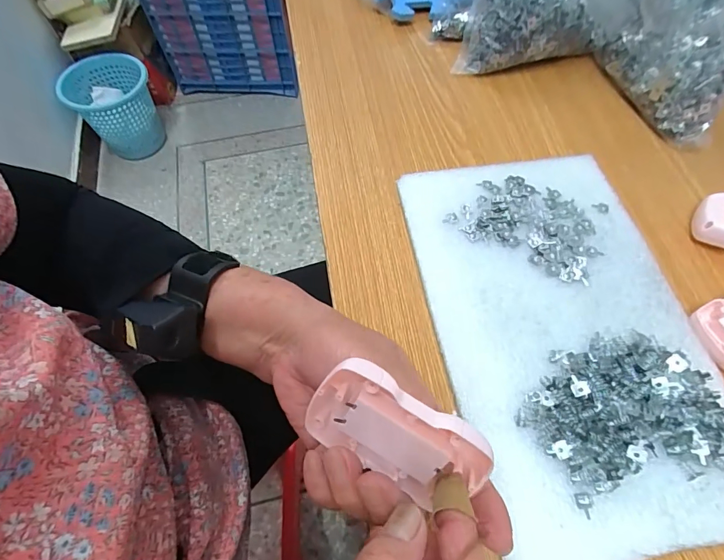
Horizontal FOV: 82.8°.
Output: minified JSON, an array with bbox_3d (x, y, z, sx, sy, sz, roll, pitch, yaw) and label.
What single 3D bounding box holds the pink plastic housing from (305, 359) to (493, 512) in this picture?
[{"bbox_3d":[0.019,0.076,0.207,0.089,0.054,0.017,26,25,7],"label":"pink plastic housing"}]

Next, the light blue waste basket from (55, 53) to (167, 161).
[{"bbox_3d":[-0.823,-0.578,1.384,0.267,0.229,0.272,-34,68,-17],"label":"light blue waste basket"}]

